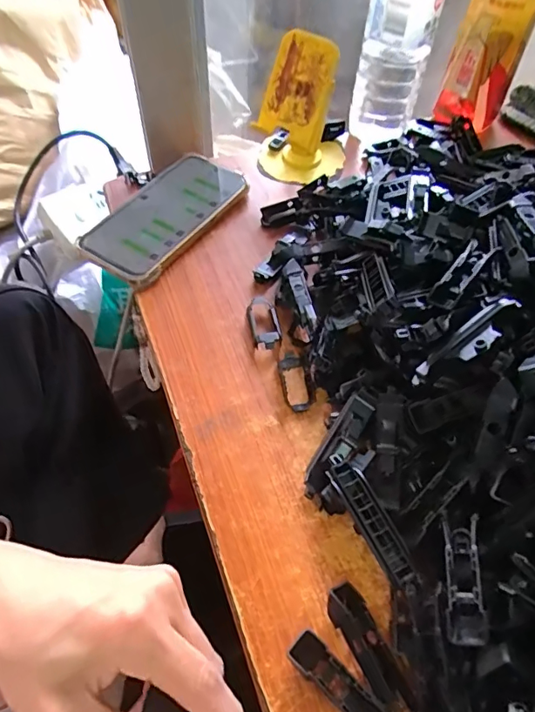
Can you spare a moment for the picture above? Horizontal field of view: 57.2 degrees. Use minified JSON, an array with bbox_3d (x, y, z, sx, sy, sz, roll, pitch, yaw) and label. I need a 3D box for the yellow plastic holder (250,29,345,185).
[{"bbox_3d":[0.038,-0.248,0.490,0.087,0.119,0.078,13,55,6],"label":"yellow plastic holder"}]

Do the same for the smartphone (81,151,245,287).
[{"bbox_3d":[-0.096,-0.136,0.465,0.084,0.014,0.166,30,59,16],"label":"smartphone"}]

